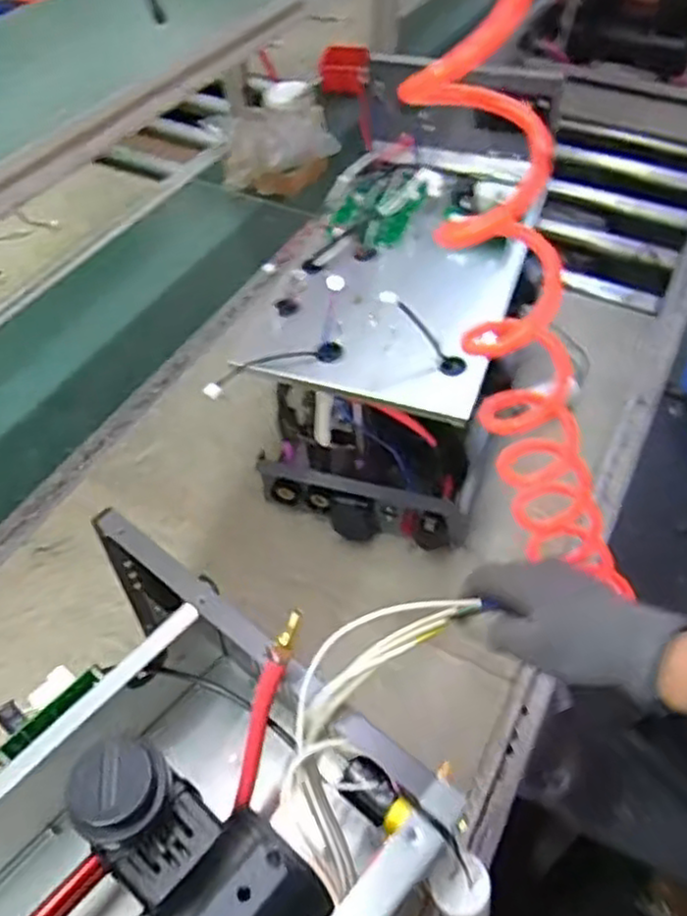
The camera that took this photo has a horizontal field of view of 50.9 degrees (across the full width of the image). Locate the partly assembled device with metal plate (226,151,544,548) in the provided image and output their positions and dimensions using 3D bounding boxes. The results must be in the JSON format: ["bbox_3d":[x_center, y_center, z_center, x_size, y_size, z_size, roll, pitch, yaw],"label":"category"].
[{"bbox_3d":[0.078,-0.161,0.912,0.274,0.256,0.468,15,51,13],"label":"partly assembled device with metal plate"}]

